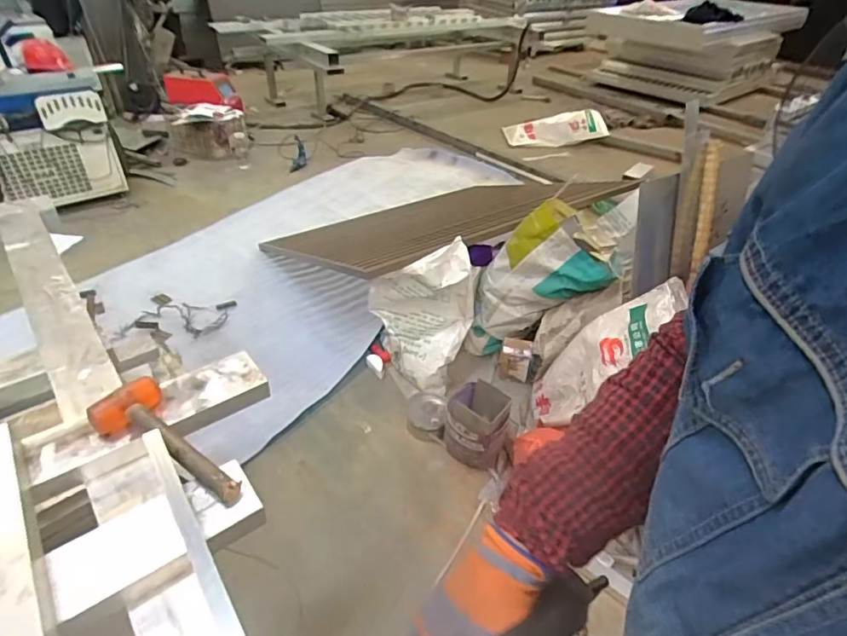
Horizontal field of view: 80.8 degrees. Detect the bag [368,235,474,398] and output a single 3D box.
[{"bbox_3d":[0.000,0.012,1.888,0.396,0.525,0.320,-1,38,-5],"label":"bag"}]

